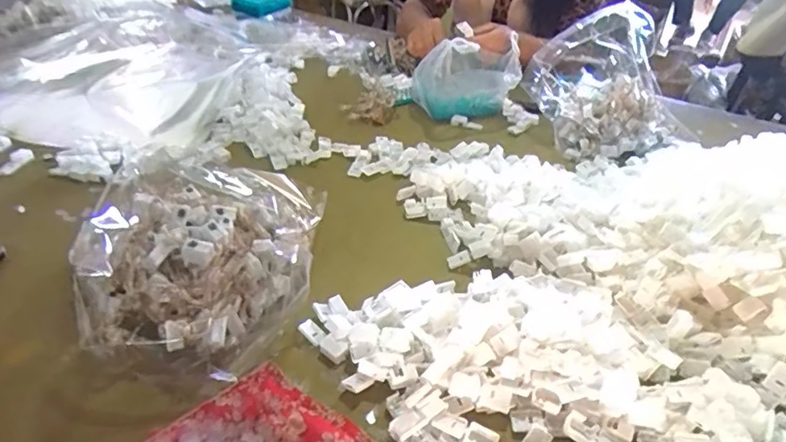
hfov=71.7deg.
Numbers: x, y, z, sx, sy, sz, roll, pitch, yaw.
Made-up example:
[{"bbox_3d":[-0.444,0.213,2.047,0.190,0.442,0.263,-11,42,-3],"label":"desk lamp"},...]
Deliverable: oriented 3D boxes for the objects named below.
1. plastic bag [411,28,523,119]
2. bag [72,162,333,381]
[{"bbox_3d":[0.131,-0.258,0.961,0.186,0.130,0.100,-10,38,-19],"label":"plastic bag"},{"bbox_3d":[-0.208,0.029,0.549,0.247,0.079,0.246,21,39,21],"label":"bag"}]

